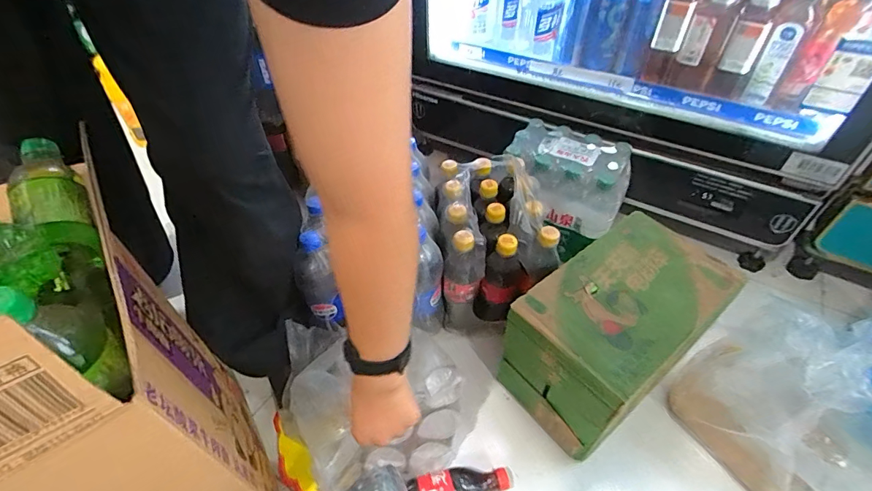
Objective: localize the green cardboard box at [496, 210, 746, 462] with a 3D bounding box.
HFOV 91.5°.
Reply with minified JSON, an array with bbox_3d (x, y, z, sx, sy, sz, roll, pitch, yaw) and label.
[{"bbox_3d":[0.275,0.130,0.674,0.309,0.198,0.192,-30,54,-25],"label":"green cardboard box"}]

